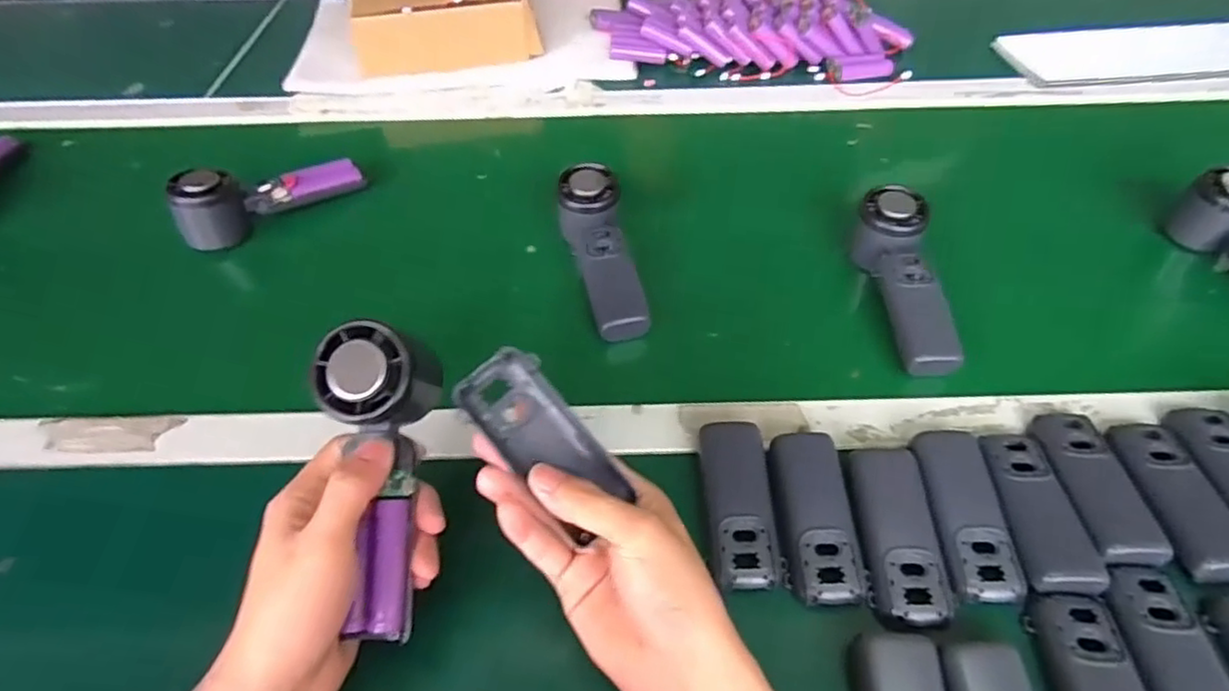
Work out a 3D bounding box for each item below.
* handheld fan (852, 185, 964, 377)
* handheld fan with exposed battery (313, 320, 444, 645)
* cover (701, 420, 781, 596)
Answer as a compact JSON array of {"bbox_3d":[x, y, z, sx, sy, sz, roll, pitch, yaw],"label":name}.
[{"bbox_3d":[0.231,-0.053,0.530,0.058,0.035,0.160,-3,62,-1],"label":"handheld fan"},{"bbox_3d":[-0.127,0.070,0.356,0.055,0.040,0.160,0,87,2],"label":"handheld fan with exposed battery"},{"bbox_3d":[0.078,0.097,0.417,0.040,0.017,0.106,-1,50,0],"label":"cover"}]

